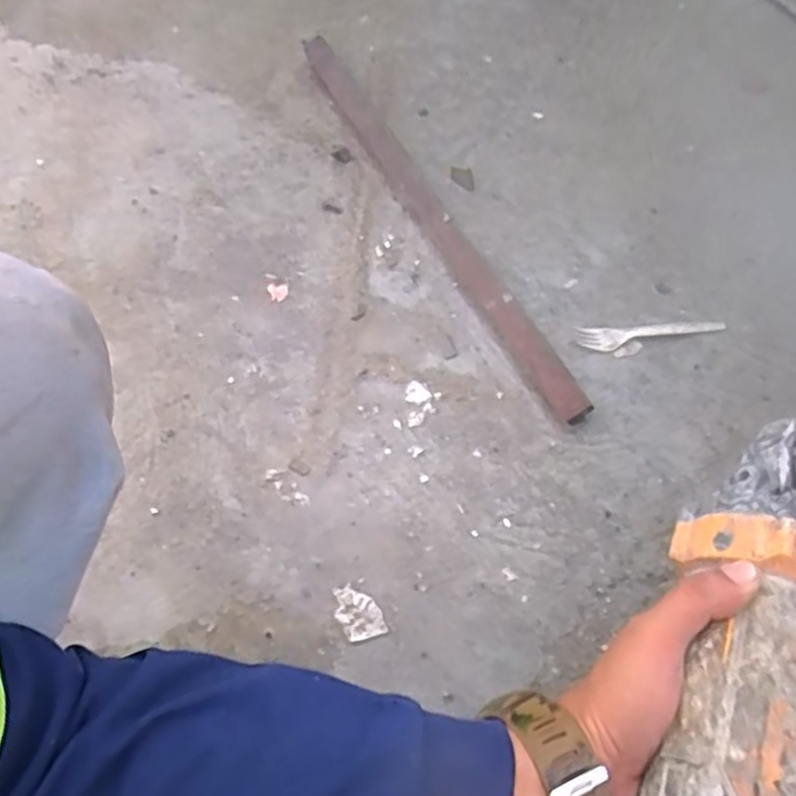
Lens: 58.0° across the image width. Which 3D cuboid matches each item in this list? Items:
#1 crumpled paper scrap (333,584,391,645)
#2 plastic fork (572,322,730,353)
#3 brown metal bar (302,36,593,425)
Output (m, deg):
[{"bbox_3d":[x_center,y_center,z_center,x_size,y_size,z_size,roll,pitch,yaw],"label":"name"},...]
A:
[{"bbox_3d":[-0.033,0.177,0.591,0.035,0.004,0.047,-23,64,-8],"label":"crumpled paper scrap"},{"bbox_3d":[0.242,-0.060,0.686,0.137,0.005,0.025,-2,63,2],"label":"plastic fork"},{"bbox_3d":[0.030,-0.205,0.755,0.036,0.027,0.560,-27,65,-10],"label":"brown metal bar"}]

